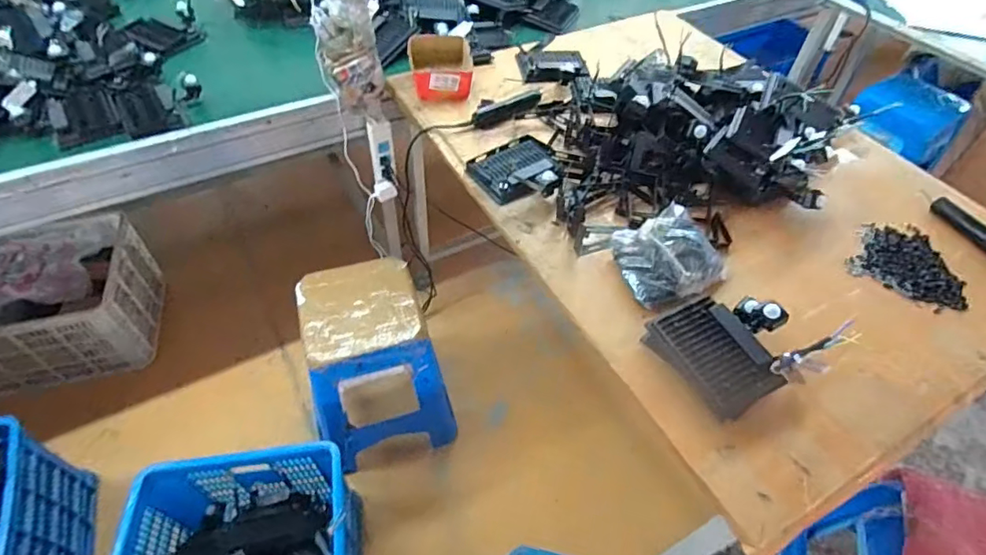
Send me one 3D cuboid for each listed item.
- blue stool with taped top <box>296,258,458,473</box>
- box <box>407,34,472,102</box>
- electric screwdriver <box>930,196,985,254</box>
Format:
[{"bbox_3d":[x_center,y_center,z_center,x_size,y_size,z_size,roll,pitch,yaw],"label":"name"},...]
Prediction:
[{"bbox_3d":[-0.289,0.228,1.366,0.311,0.425,0.296,-10,51,-11],"label":"blue stool with taped top"},{"bbox_3d":[-0.128,-0.525,1.301,0.145,0.081,0.160,-8,51,-10],"label":"box"},{"bbox_3d":[0.976,-0.075,1.036,0.034,0.028,0.233,-15,52,-15],"label":"electric screwdriver"}]

